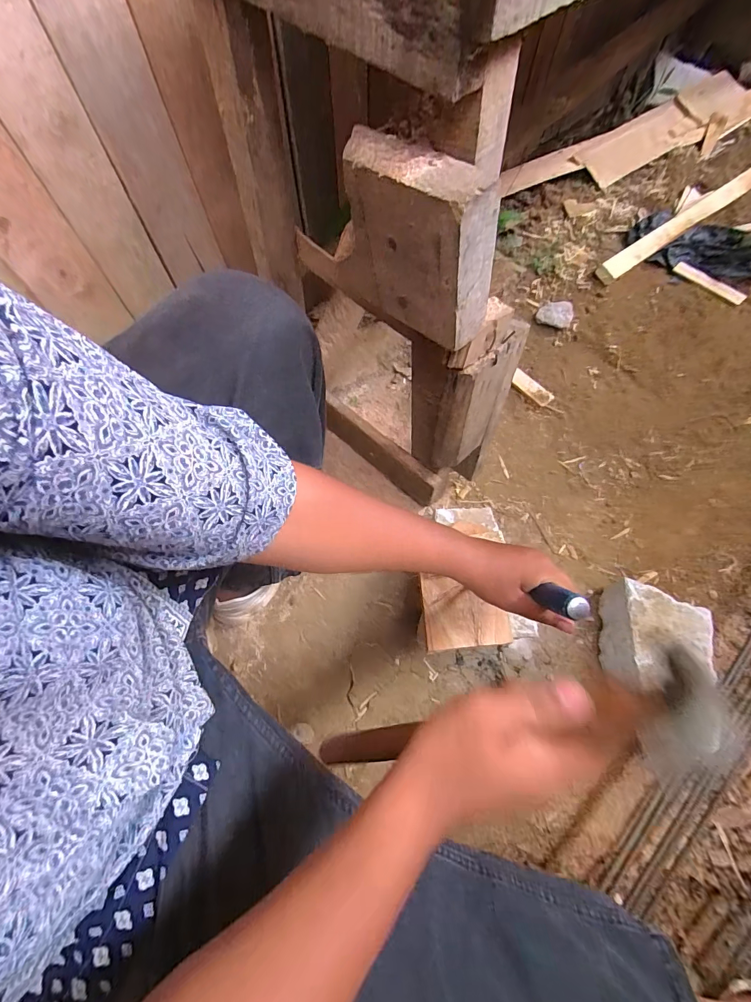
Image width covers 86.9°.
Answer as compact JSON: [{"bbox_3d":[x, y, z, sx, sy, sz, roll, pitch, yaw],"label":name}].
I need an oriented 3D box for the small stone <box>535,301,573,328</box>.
[{"bbox_3d":[0.403,-0.420,0.888,0.073,0.024,0.063,25,73,11],"label":"small stone"}]

